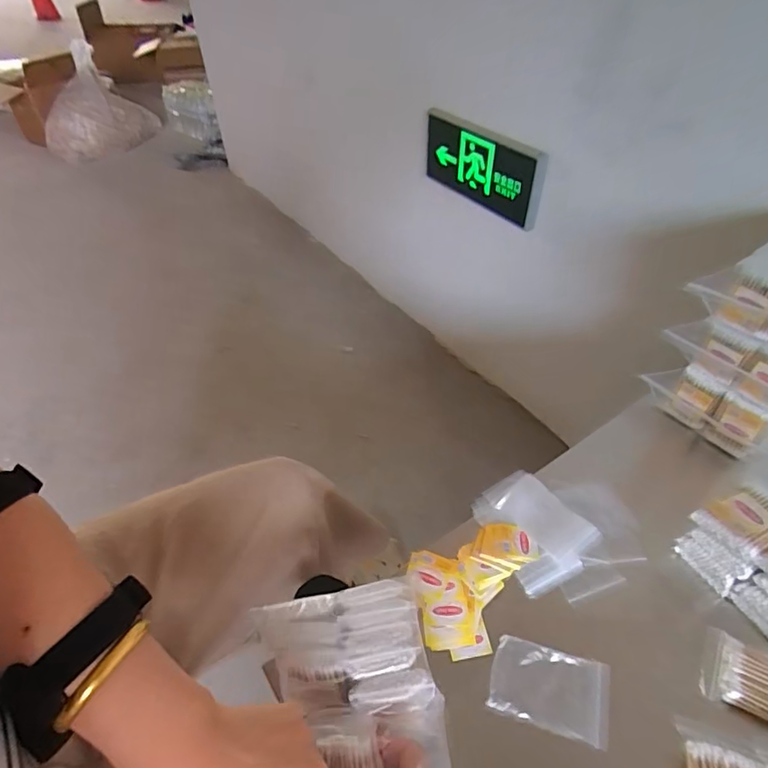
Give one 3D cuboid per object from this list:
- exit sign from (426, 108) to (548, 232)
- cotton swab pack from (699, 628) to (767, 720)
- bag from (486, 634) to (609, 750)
[{"bbox_3d":[0.196,-0.456,1.056,0.026,0.154,0.363,-25,48,-22],"label":"exit sign"},{"bbox_3d":[0.329,0.262,0.434,0.086,0.025,0.061,25,50,26],"label":"cotton swab pack"},{"bbox_3d":[0.147,0.271,0.448,0.098,0.008,0.064,12,48,16],"label":"bag"}]

